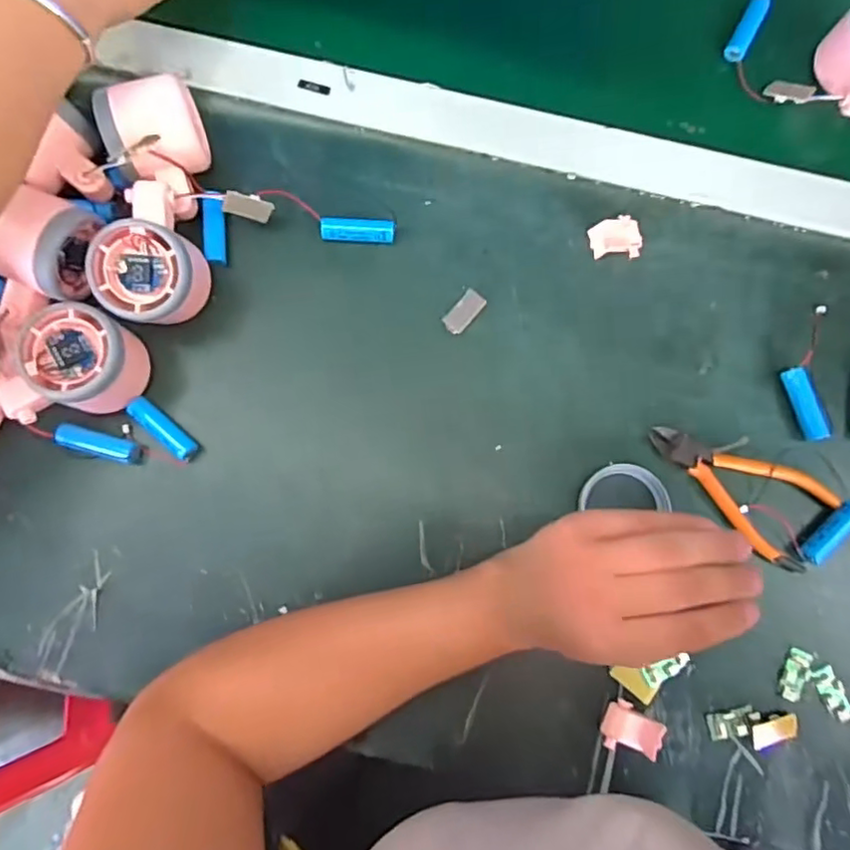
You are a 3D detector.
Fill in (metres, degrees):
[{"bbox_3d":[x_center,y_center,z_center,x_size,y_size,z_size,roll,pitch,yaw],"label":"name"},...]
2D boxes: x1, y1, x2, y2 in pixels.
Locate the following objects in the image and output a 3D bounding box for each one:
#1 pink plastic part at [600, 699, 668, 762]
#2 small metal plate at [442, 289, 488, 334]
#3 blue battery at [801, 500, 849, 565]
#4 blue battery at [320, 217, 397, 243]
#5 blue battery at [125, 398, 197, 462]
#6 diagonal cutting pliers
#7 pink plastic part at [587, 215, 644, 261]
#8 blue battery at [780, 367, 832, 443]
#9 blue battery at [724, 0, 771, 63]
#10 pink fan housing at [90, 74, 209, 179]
[{"bbox_3d":[0.126,0.187,0.370,0.032,0.013,0.028,25,82,2],"label":"pink plastic part"},{"bbox_3d":[0.027,-0.076,0.410,0.017,0.004,0.032,36,79,16],"label":"small metal plate"},{"bbox_3d":[0.265,0.069,0.393,0.050,0.016,0.012,-44,85,-6],"label":"blue battery"},{"bbox_3d":[-0.045,-0.130,0.410,0.049,0.012,0.014,3,82,-1],"label":"blue battery"},{"bbox_3d":[-0.168,0.002,0.389,0.051,0.015,0.013,42,83,4],"label":"blue battery"},{"bbox_3d":[0.203,0.040,0.396,0.124,0.009,0.060,32,83,3],"label":"diagonal cutting pliers"},{"bbox_3d":[0.133,-0.128,0.420,0.034,0.009,0.029,-13,83,-3],"label":"pink plastic part"},{"bbox_3d":[0.257,-0.014,0.408,0.015,0.011,0.050,-15,83,-3],"label":"blue battery"},{"bbox_3d":[0.239,-0.293,0.450,0.016,0.017,0.056,27,82,2],"label":"blue battery"},{"bbox_3d":[-0.170,-0.183,0.391,0.056,0.055,0.047,-17,83,-4],"label":"pink fan housing"}]

